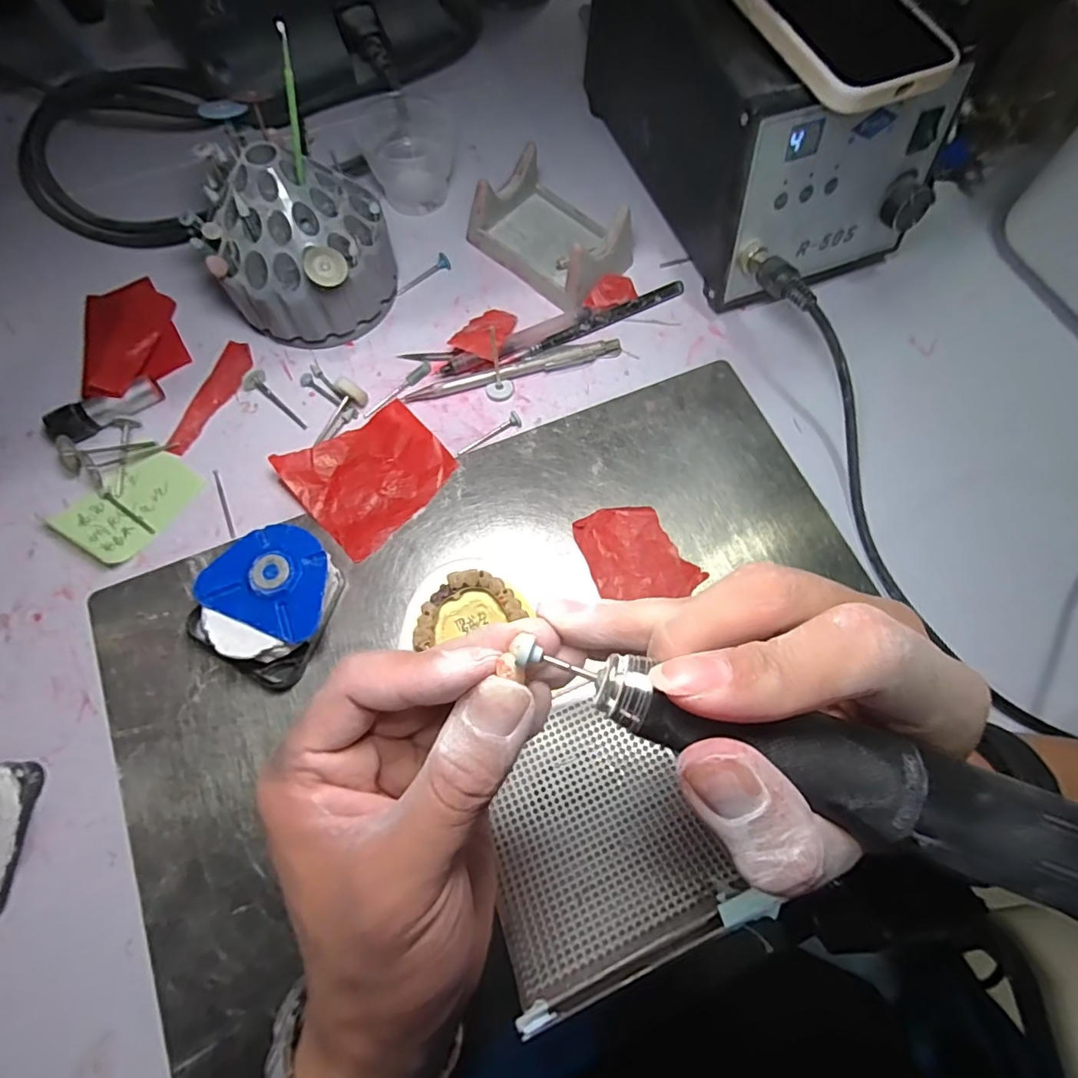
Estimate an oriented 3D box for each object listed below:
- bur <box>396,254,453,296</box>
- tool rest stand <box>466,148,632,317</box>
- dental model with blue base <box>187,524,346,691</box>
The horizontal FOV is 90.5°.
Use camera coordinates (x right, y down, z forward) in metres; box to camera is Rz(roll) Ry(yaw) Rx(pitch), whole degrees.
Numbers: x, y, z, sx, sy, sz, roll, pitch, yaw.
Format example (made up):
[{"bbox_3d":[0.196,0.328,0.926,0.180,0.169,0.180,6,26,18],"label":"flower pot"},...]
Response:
[{"bbox_3d":[-0.078,-0.178,0.362,0.042,0.008,0.008,-42,78,-13],"label":"bur"},{"bbox_3d":[0.010,-0.206,0.354,0.094,0.039,0.065,41,75,10],"label":"tool rest stand"},{"bbox_3d":[-0.135,0.032,0.274,0.064,0.031,0.068,1,72,-2],"label":"dental model with blue base"}]

